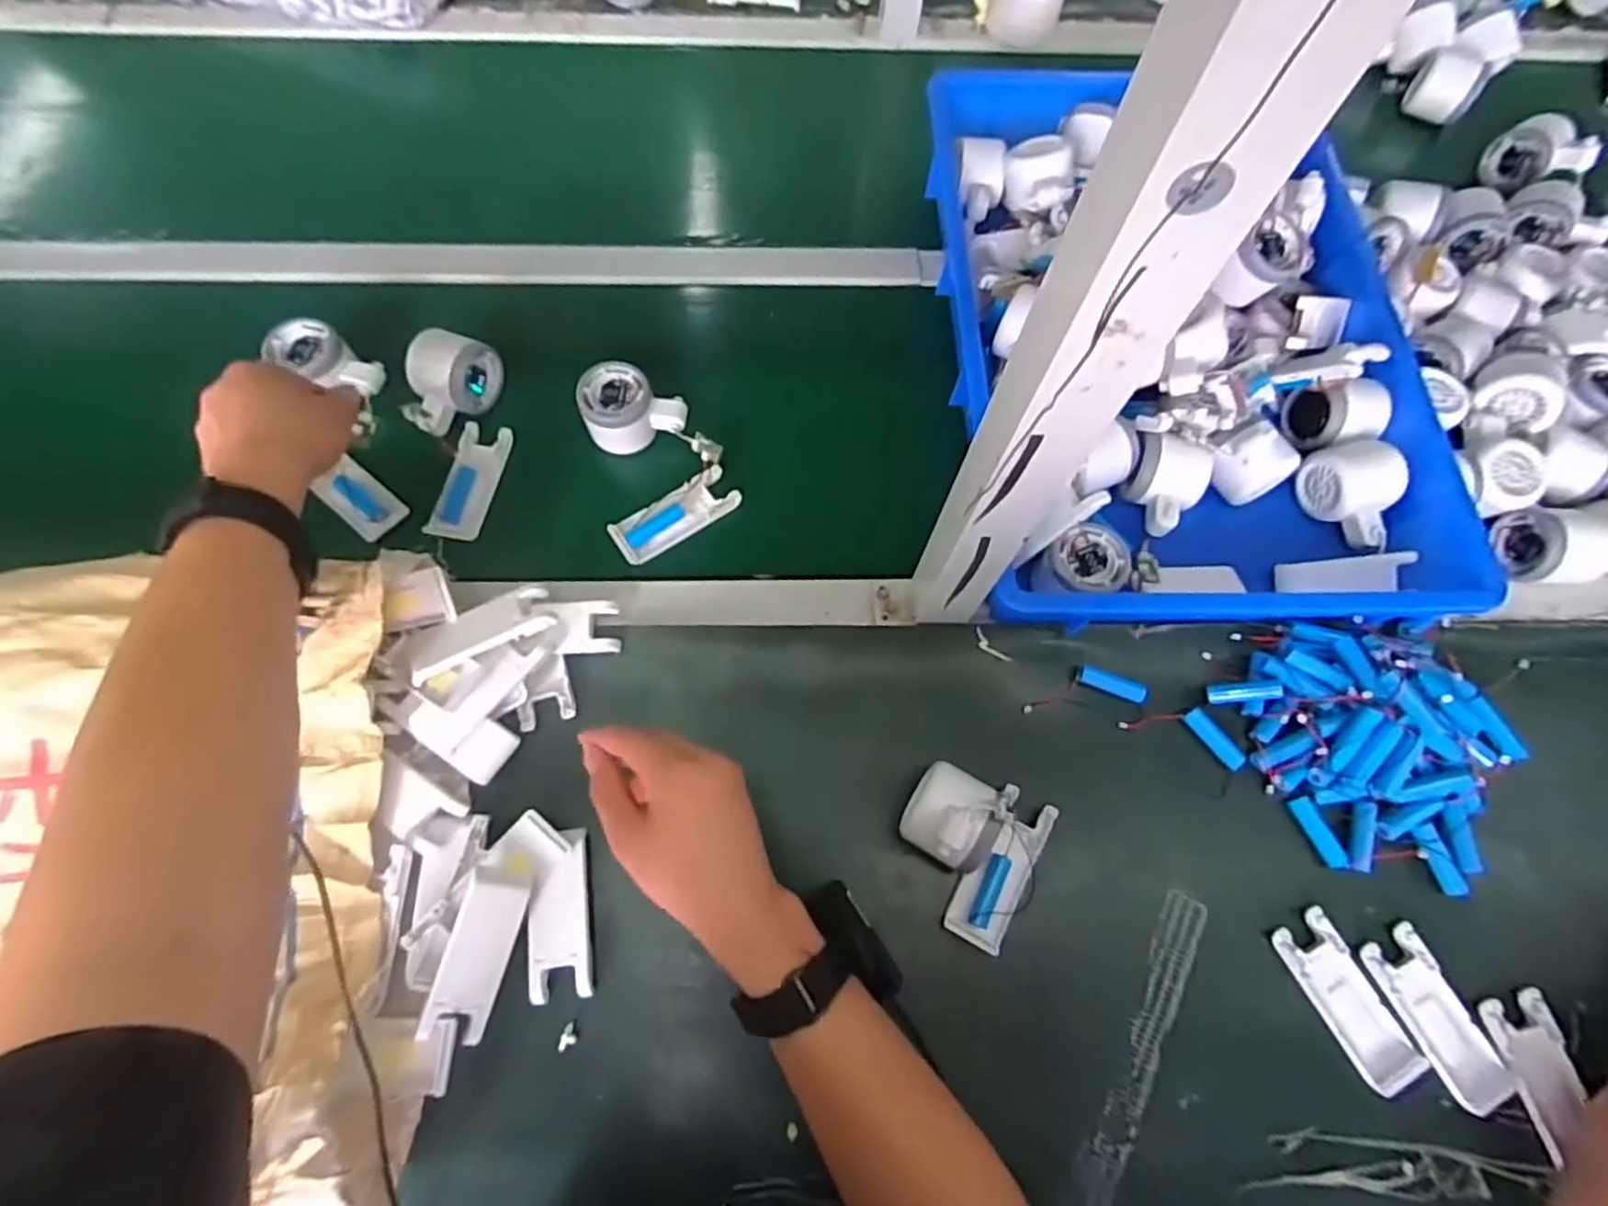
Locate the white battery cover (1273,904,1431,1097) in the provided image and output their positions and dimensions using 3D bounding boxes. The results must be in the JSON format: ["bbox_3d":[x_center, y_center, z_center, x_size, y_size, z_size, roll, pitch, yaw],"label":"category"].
[{"bbox_3d":[0.352,0.257,0.466,0.040,0.010,0.105,-26,71,-11],"label":"white battery cover"}]

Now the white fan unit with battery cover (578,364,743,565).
[{"bbox_3d":[-0.132,-0.122,0.578,0.104,0.040,0.147,-33,73,-13],"label":"white fan unit with battery cover"}]

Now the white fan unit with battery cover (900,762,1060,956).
[{"bbox_3d":[0.111,0.154,0.461,0.097,0.080,0.100,30,71,10],"label":"white fan unit with battery cover"}]

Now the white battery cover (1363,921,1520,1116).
[{"bbox_3d":[0.408,0.267,0.463,0.041,0.010,0.104,-24,71,-10],"label":"white battery cover"}]

